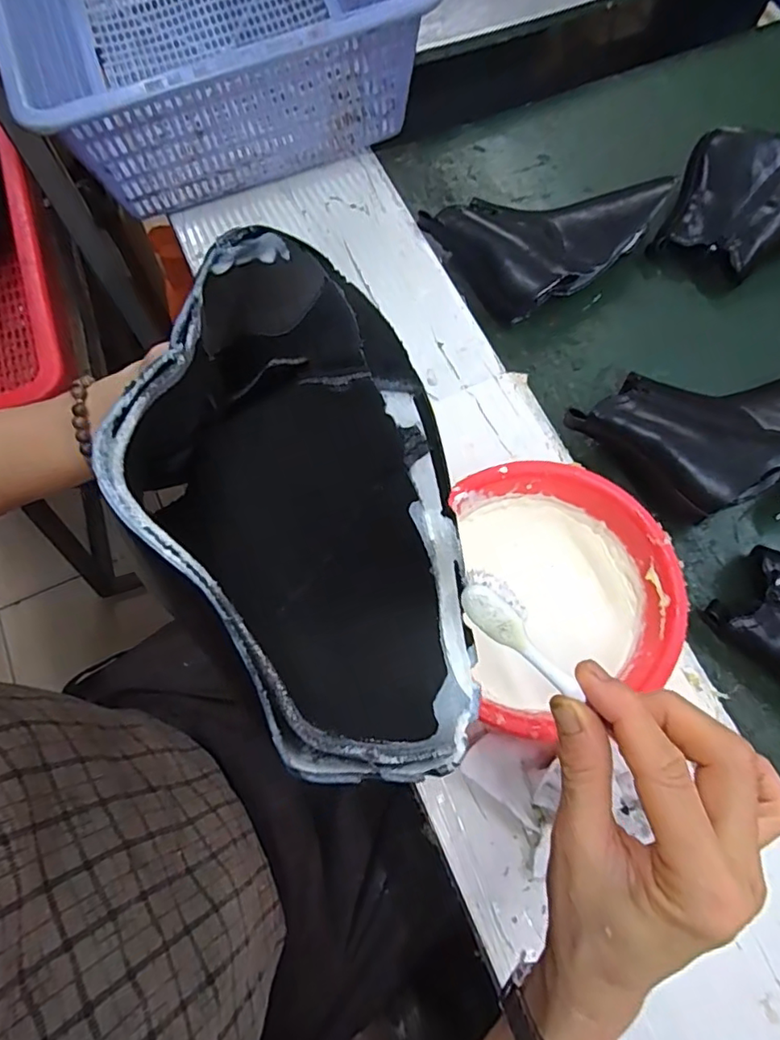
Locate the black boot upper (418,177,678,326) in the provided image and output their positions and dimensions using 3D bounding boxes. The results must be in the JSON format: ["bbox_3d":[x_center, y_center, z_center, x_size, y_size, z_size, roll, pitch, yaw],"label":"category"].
[{"bbox_3d":[0.164,-0.310,0.594,0.206,0.066,0.148,-39,75,-11],"label":"black boot upper"}]

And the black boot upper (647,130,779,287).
[{"bbox_3d":[0.420,-0.351,0.598,0.264,0.080,0.158,-15,72,-4],"label":"black boot upper"}]

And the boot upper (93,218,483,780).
[{"bbox_3d":[-0.032,-0.019,0.206,0.096,0.096,0.214,-13,72,-4],"label":"boot upper"}]

